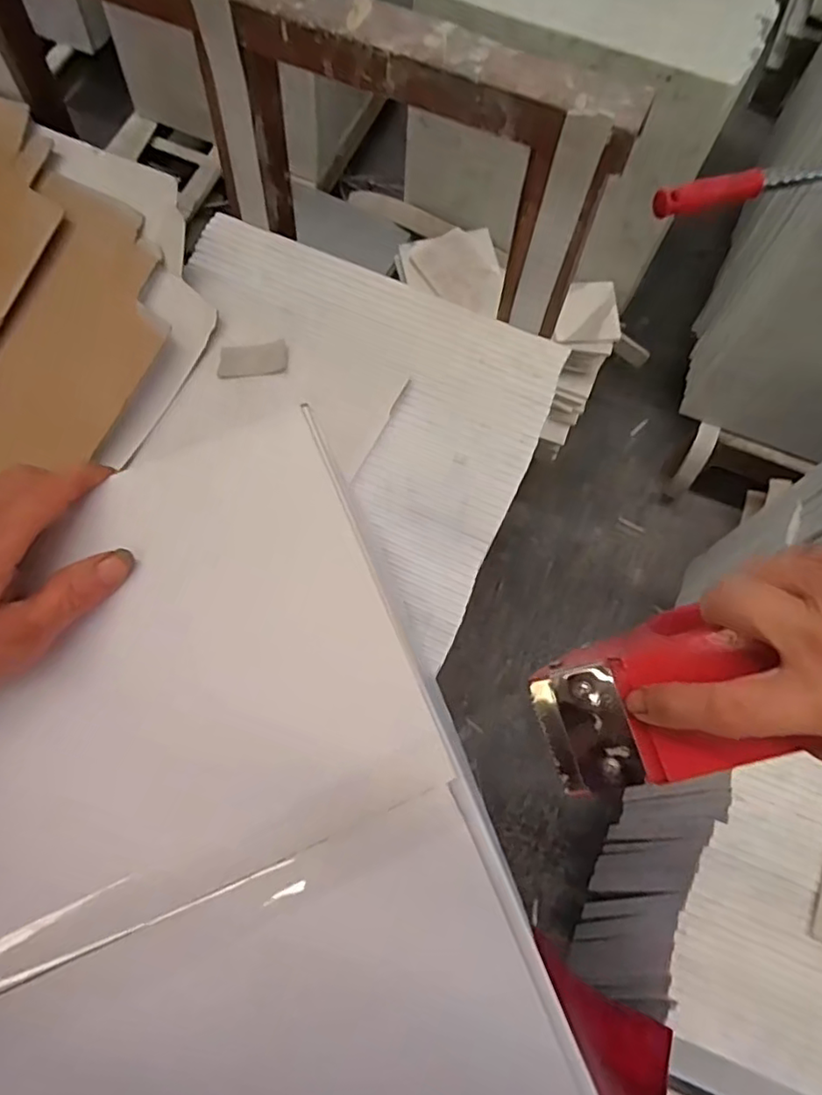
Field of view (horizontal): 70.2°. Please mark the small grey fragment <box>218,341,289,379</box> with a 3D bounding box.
[{"bbox_3d":[-0.171,-0.203,0.634,0.075,0.006,0.032,-7,100,-1],"label":"small grey fragment"}]

